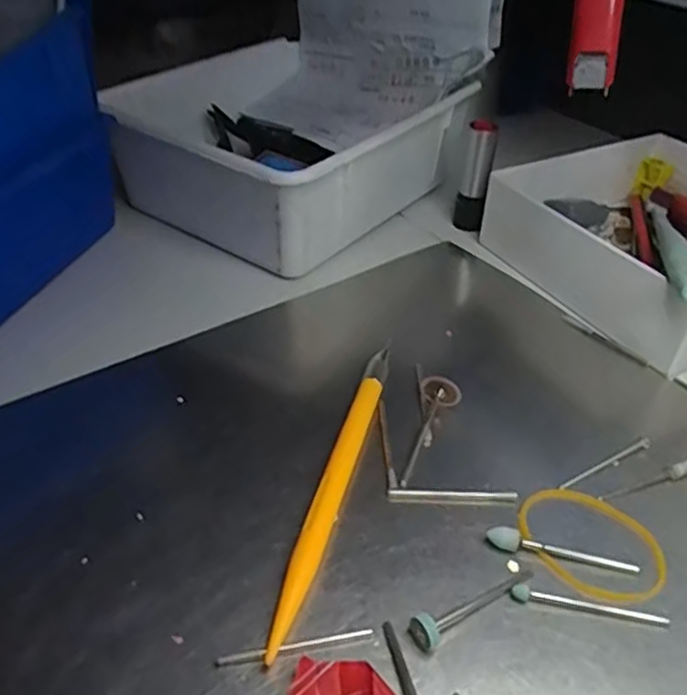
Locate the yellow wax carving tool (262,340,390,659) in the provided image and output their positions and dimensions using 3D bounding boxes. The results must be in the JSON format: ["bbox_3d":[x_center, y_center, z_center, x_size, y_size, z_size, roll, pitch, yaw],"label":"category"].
[{"bbox_3d":[-0.002,0.044,0.231,0.008,0.007,0.132,11,40,12],"label":"yellow wax carving tool"}]

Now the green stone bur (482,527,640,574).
[{"bbox_3d":[0.069,0.064,0.210,0.047,0.007,0.005,9,40,9],"label":"green stone bur"}]

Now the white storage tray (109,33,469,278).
[{"bbox_3d":[-0.032,-0.119,0.393,0.154,0.068,0.173,28,46,28],"label":"white storage tray"}]

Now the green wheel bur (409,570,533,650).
[{"bbox_3d":[0.040,0.074,0.193,0.044,0.009,0.009,-18,43,-22],"label":"green wheel bur"}]

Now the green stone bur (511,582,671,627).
[{"bbox_3d":[0.072,0.076,0.196,0.044,0.004,0.004,9,40,9],"label":"green stone bur"}]

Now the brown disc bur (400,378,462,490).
[{"bbox_3d":[0.030,0.032,0.249,0.015,0.010,0.049,17,54,18],"label":"brown disc bur"}]

